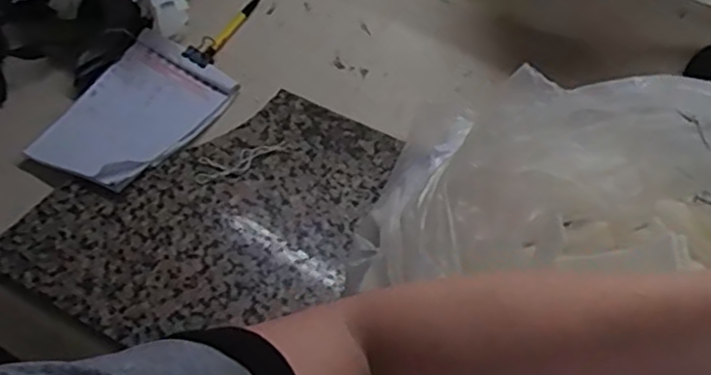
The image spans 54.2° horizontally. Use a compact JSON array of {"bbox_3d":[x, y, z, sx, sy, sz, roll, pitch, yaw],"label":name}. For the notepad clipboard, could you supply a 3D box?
[{"bbox_3d":[-0.230,-0.084,0.754,0.128,0.025,0.207,27,53,7],"label":"notepad clipboard"}]

